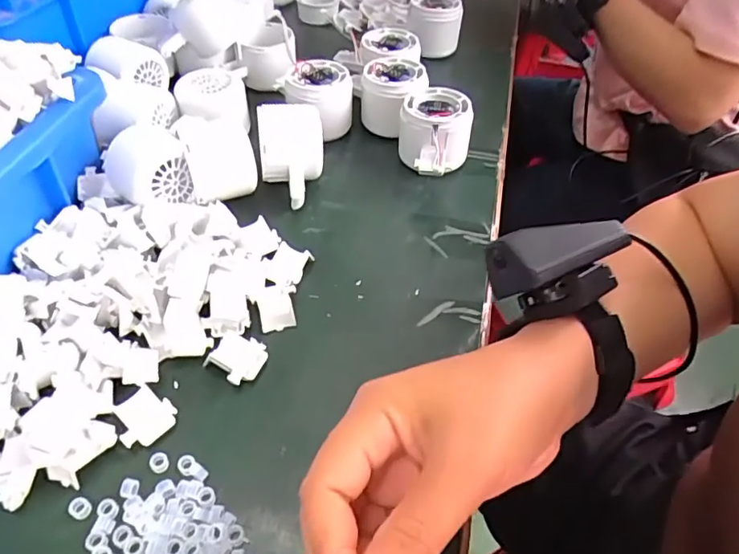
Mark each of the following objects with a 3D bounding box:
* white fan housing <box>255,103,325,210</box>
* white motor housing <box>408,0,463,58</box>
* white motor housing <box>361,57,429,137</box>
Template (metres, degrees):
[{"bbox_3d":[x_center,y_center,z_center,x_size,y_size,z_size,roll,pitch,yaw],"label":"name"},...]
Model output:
[{"bbox_3d":[-0.060,-0.095,0.429,0.047,0.054,0.070,-4,48,-7],"label":"white fan housing"},{"bbox_3d":[0.070,-0.272,0.608,0.058,0.053,0.051,9,48,5],"label":"white motor housing"},{"bbox_3d":[0.023,-0.163,0.503,0.059,0.054,0.060,9,48,5],"label":"white motor housing"}]

